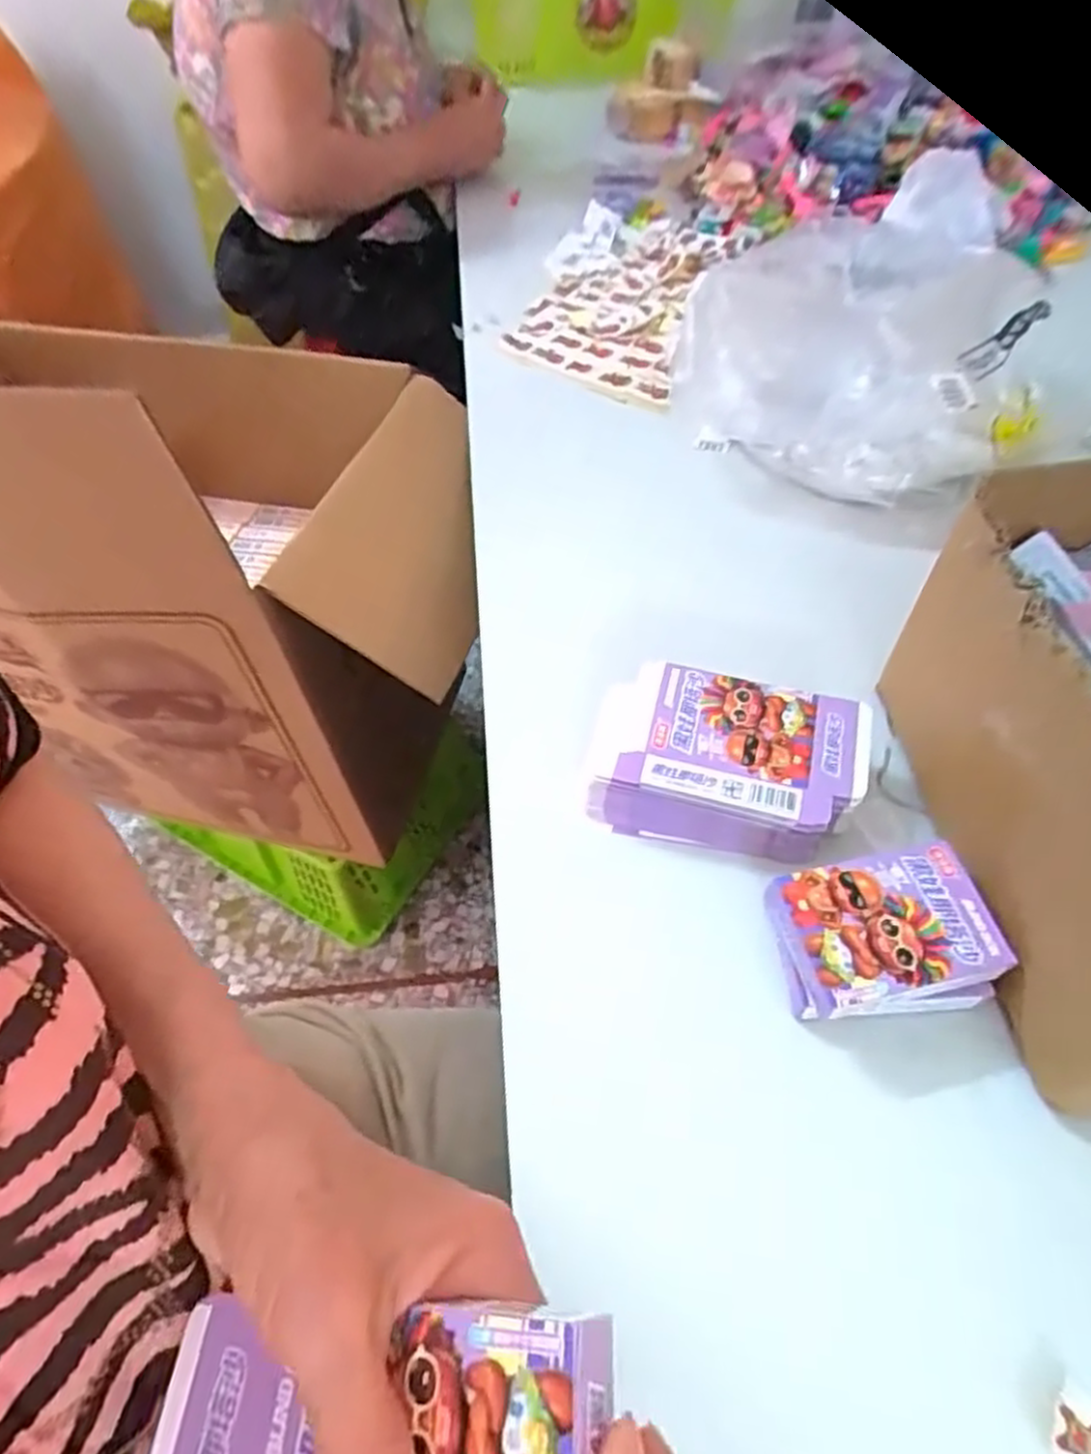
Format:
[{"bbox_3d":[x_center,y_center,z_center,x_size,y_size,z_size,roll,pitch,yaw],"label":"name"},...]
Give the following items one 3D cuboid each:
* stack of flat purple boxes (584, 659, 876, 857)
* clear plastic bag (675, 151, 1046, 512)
[{"bbox_3d":[0.105,0.020,0.445,0.147,0.049,0.090,10,54,10],"label":"stack of flat purple boxes"},{"bbox_3d":[0.259,-0.323,0.626,0.238,0.129,0.254,21,56,18],"label":"clear plastic bag"}]

